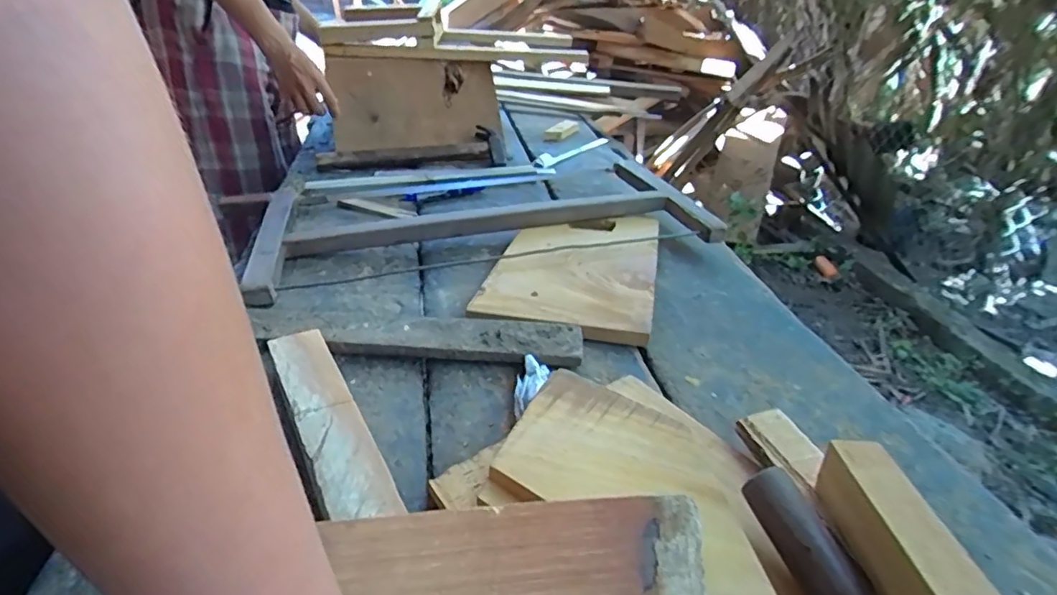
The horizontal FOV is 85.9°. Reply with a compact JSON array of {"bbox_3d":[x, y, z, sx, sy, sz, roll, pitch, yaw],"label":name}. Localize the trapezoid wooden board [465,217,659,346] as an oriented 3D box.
[{"bbox_3d":[0.058,-0.037,0.703,0.191,0.031,0.285,8,30,9],"label":"trapezoid wooden board"}]

